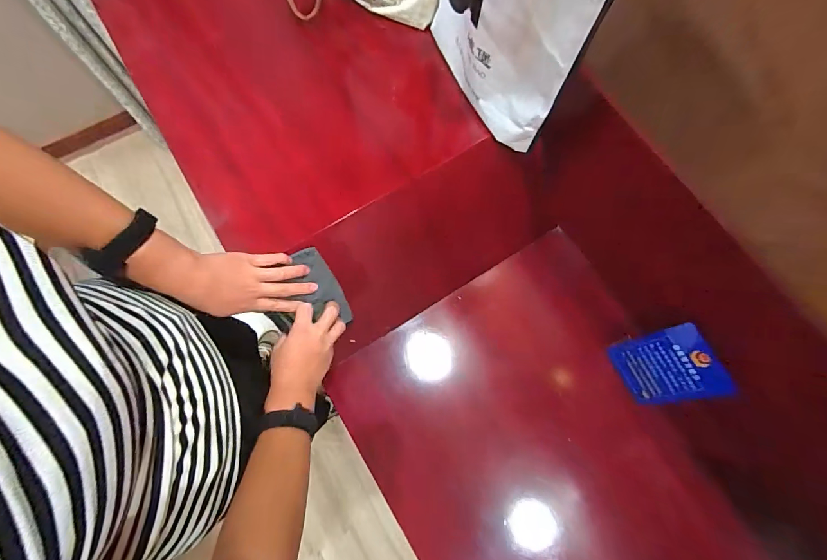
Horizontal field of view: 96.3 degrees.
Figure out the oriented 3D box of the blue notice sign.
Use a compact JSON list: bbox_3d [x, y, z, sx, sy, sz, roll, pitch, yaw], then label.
[{"bbox_3d":[0.366,0.130,0.546,0.010,0.145,0.100,-16,75,-29],"label":"blue notice sign"}]

